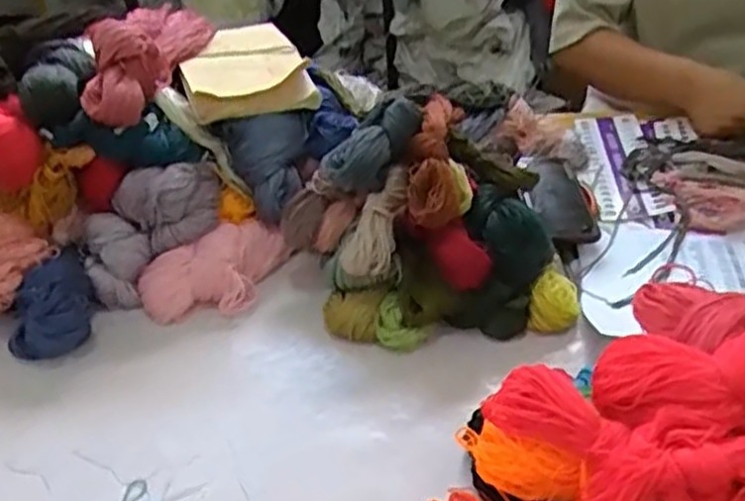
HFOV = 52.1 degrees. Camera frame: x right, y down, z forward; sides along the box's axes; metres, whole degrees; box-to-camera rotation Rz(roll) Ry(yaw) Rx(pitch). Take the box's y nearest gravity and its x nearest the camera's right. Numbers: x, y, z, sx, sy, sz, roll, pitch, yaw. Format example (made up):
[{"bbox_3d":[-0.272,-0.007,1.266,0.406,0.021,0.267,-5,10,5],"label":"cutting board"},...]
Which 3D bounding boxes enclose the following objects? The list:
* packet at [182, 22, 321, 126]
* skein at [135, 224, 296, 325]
[{"bbox_3d":[-0.160,-0.228,0.923,0.145,0.046,0.210,-15,40,-11],"label":"packet"},{"bbox_3d":[-0.167,0.022,0.835,0.169,0.060,0.086,-25,43,-22],"label":"skein"}]

